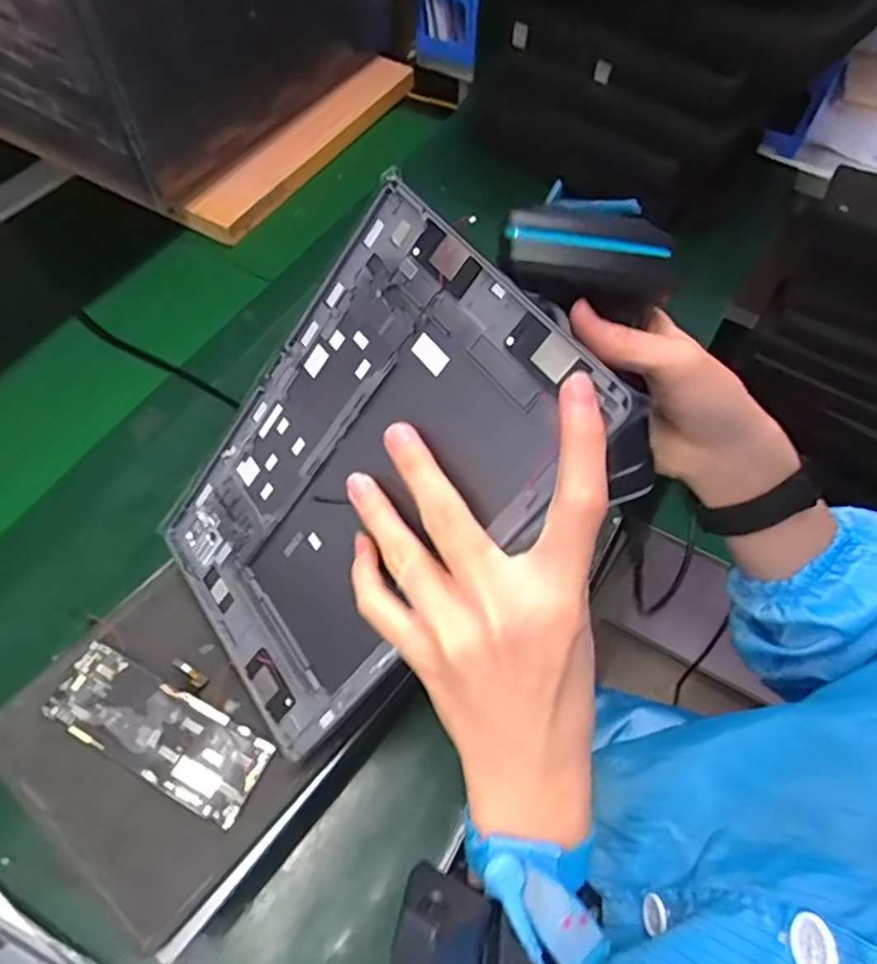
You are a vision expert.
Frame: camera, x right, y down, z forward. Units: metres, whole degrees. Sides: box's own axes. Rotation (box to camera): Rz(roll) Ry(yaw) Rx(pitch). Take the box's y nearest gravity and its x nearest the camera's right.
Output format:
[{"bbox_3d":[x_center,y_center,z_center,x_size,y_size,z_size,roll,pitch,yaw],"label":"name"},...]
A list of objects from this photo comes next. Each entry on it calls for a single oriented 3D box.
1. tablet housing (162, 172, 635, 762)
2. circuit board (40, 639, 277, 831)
[{"bbox_3d":[-0.046,0.001,0.317,0.252,0.009,0.167,-50,65,22],"label":"tablet housing"},{"bbox_3d":[-0.153,0.134,0.340,0.122,0.005,0.044,24,62,12],"label":"circuit board"}]

